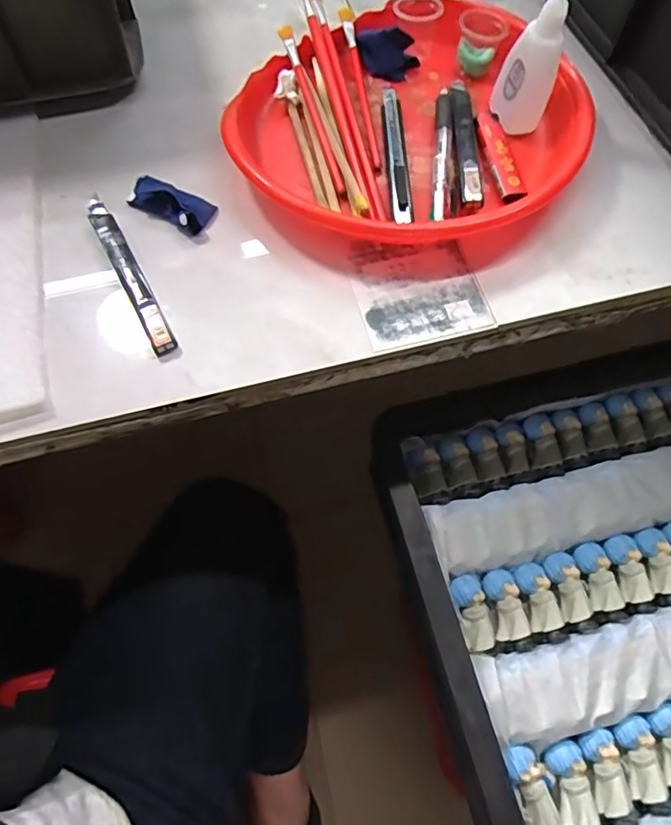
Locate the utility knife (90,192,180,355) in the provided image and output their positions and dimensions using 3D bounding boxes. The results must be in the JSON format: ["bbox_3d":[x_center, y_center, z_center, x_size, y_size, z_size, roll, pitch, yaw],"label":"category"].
[{"bbox_3d":[-0.136,-0.093,0.362,0.016,0.009,0.137,-27,68,-12],"label":"utility knife"}]

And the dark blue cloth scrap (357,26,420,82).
[{"bbox_3d":[0.042,-0.286,0.440,0.048,0.019,0.031,3,66,2],"label":"dark blue cloth scrap"}]

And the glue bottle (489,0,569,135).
[{"bbox_3d":[0.135,-0.251,0.366,0.040,0.118,0.027,22,67,10],"label":"glue bottle"}]

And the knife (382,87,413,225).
[{"bbox_3d":[0.044,-0.188,0.401,0.014,0.007,0.129,-2,65,-1],"label":"knife"}]

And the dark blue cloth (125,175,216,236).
[{"bbox_3d":[-0.112,-0.147,0.385,0.060,0.012,0.028,27,68,12],"label":"dark blue cloth"}]

